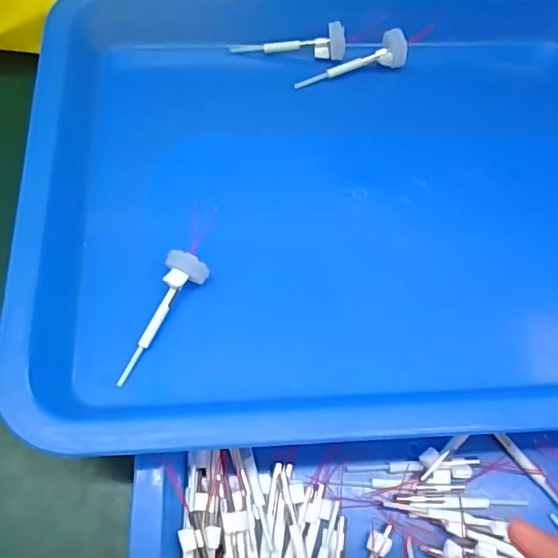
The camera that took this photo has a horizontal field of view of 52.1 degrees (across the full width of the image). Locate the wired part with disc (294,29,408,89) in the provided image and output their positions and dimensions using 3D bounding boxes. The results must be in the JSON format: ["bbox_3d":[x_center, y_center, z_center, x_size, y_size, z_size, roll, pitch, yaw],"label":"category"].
[{"bbox_3d":[0.041,-0.129,0.334,0.066,0.019,0.018,-10,67,-7],"label":"wired part with disc"}]

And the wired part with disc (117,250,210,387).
[{"bbox_3d":[-0.055,0.019,0.265,0.018,0.012,0.067,25,83,8],"label":"wired part with disc"}]

